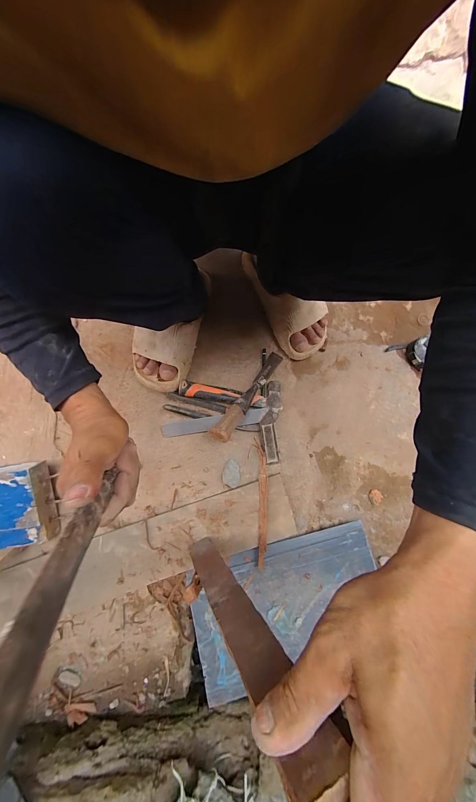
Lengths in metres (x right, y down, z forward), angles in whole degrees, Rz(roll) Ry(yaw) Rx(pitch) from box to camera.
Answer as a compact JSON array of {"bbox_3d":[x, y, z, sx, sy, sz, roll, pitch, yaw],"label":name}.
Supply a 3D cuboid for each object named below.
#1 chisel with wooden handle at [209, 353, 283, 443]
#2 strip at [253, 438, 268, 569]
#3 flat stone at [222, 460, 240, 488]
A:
[{"bbox_3d":[0.026,-0.017,0.553,0.031,0.029,0.244,32,53,6],"label":"chisel with wooden handle"},{"bbox_3d":[0.044,0.184,0.514,0.022,0.015,0.220,-2,77,-1],"label":"strip"},{"bbox_3d":[-0.012,0.138,0.530,0.033,0.023,0.048,11,77,2],"label":"flat stone"}]

